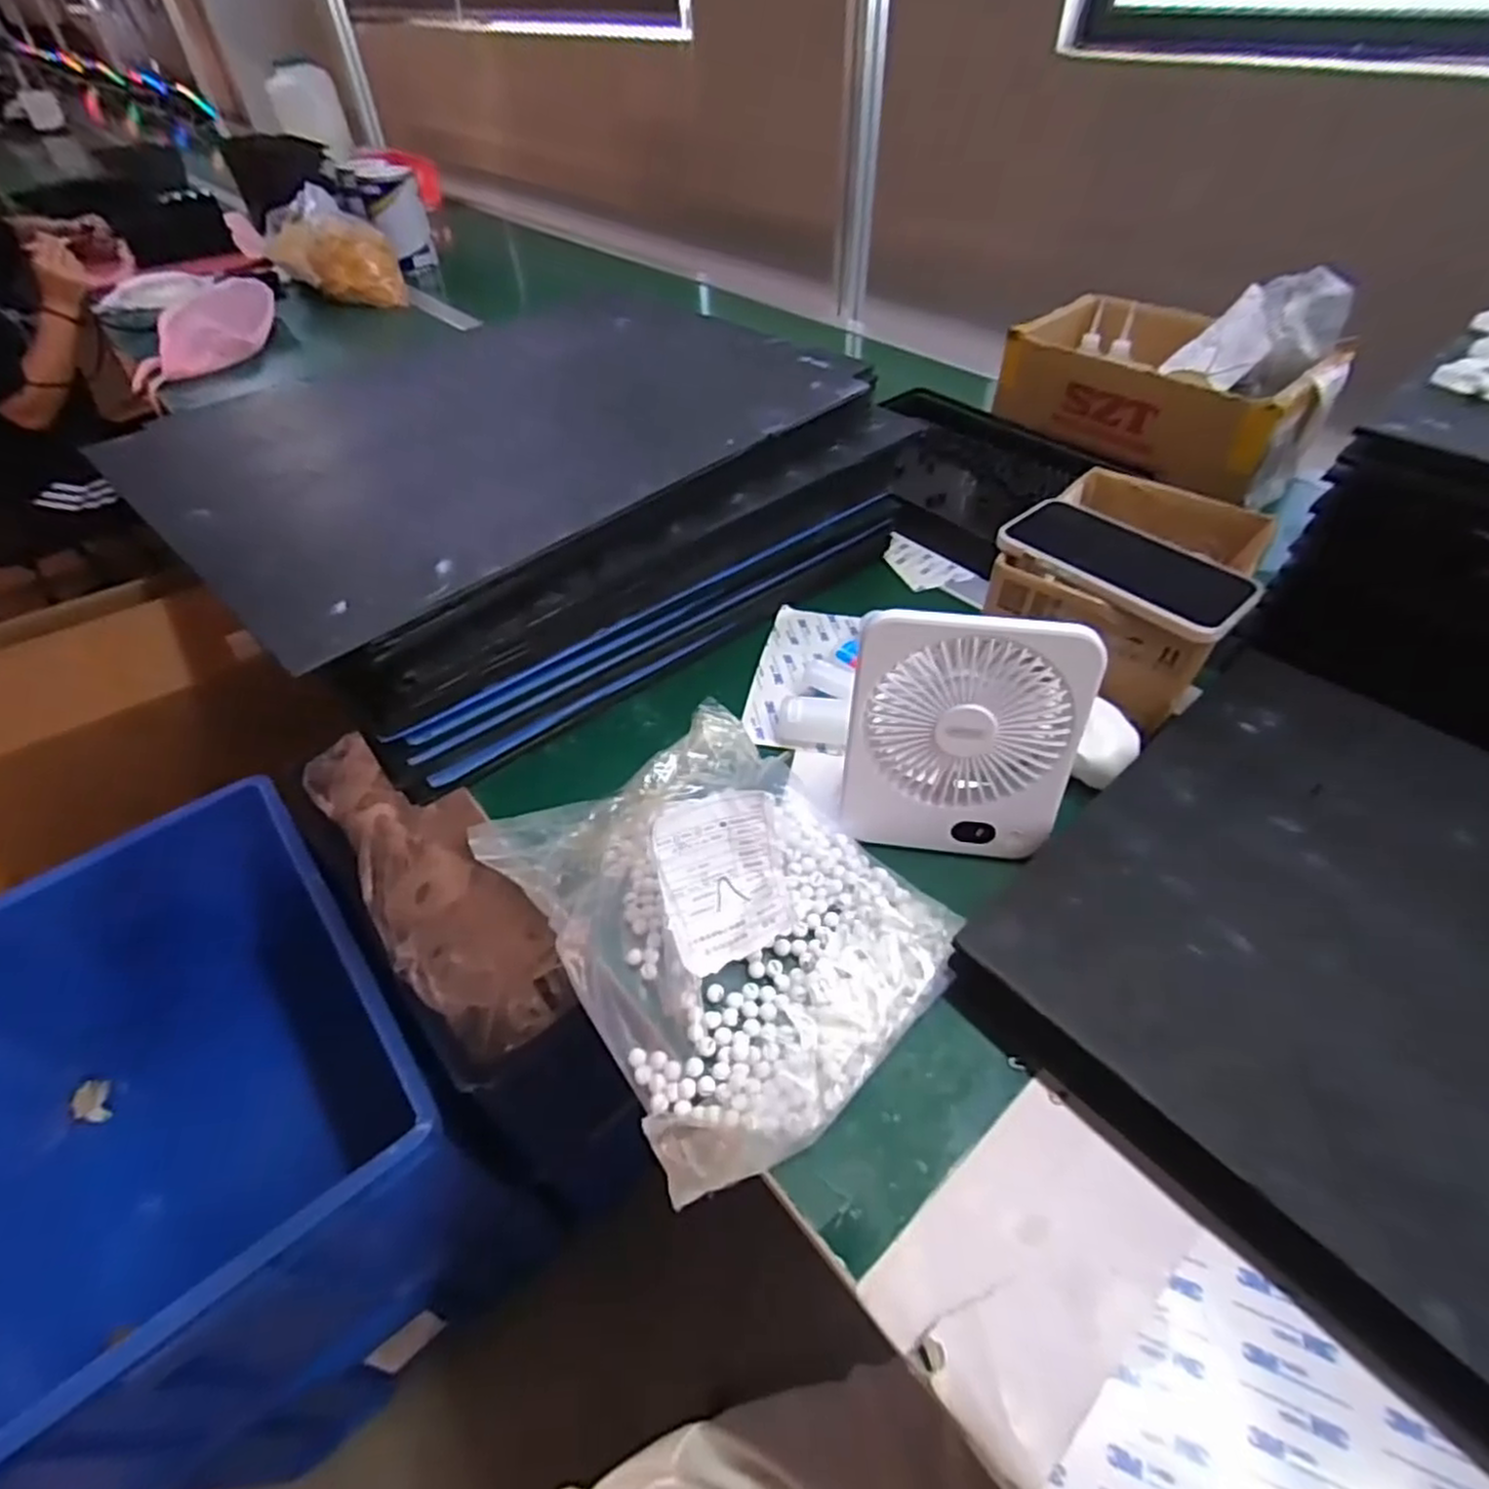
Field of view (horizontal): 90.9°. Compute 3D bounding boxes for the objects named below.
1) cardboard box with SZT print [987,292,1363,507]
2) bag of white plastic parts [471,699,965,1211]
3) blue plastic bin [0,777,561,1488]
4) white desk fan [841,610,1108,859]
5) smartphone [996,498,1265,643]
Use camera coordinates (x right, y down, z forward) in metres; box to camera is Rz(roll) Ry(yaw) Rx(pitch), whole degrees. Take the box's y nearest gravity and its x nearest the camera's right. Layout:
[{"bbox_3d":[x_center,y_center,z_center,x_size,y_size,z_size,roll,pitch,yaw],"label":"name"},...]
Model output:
[{"bbox_3d":[0.428,-0.387,0.790,0.170,0.100,0.277,-31,53,-26],"label":"cardboard box with SZT print"},{"bbox_3d":[-0.013,0.087,0.417,0.212,0.066,0.240,-26,51,-23],"label":"bag of white plastic parts"},{"bbox_3d":[-0.592,0.472,0.878,0.429,0.565,0.562,-33,54,-27],"label":"blue plastic bin"},{"bbox_3d":[0.128,-0.001,0.434,0.130,0.151,0.042,5,46,6],"label":"white desk fan"},{"bbox_3d":[0.267,-0.129,0.521,0.090,0.013,0.171,-32,54,-27],"label":"smartphone"}]

